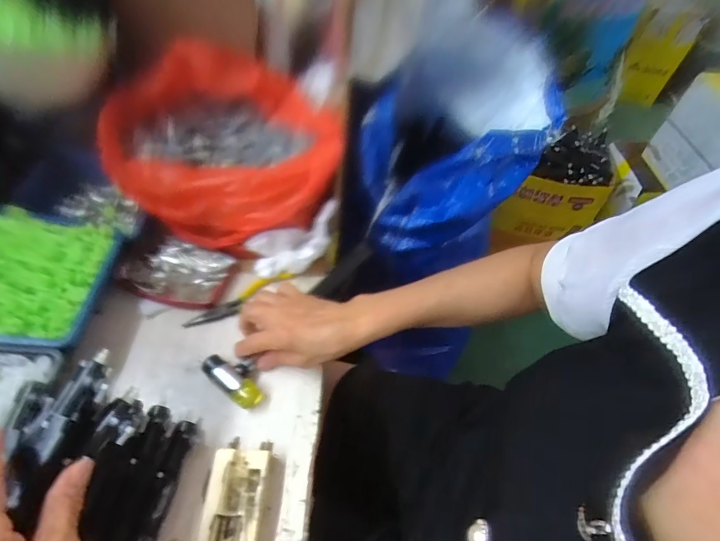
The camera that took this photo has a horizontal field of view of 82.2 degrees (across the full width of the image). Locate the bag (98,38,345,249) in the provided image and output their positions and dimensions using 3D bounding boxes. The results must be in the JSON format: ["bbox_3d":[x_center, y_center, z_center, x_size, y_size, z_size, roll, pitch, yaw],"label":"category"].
[{"bbox_3d":[-0.163,-0.153,0.490,0.243,0.112,0.249,-31,62,-25],"label":"bag"}]

